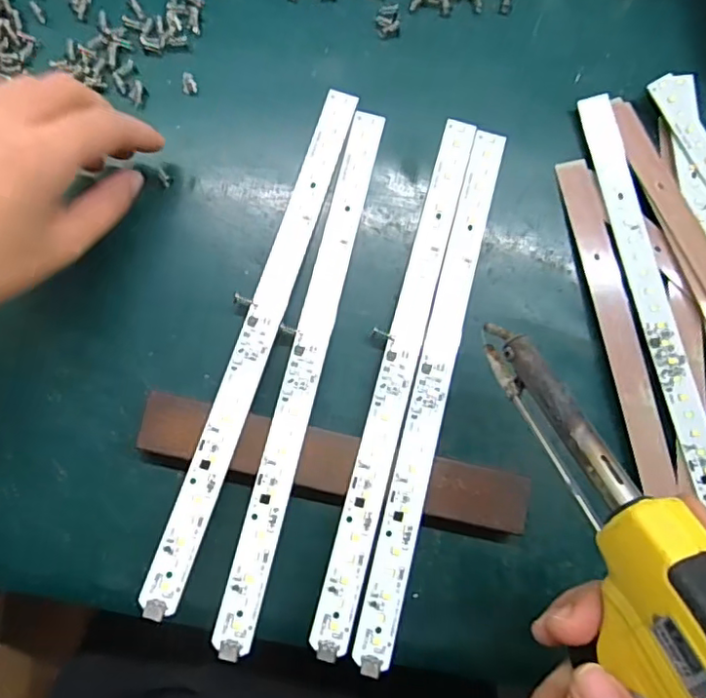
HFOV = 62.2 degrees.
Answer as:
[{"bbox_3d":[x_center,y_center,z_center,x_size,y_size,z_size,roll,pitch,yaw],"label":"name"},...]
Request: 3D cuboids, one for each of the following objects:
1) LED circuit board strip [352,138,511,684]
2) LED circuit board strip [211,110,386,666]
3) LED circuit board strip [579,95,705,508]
[{"bbox_3d":[0.044,0.013,0.302,0.019,0.008,0.280,15,75,0],"label":"LED circuit board strip"},{"bbox_3d":[-0.023,0.003,0.301,0.020,0.007,0.280,15,75,-3],"label":"LED circuit board strip"},{"bbox_3d":[0.171,-0.008,0.318,0.022,0.007,0.274,-13,83,-4],"label":"LED circuit board strip"}]

